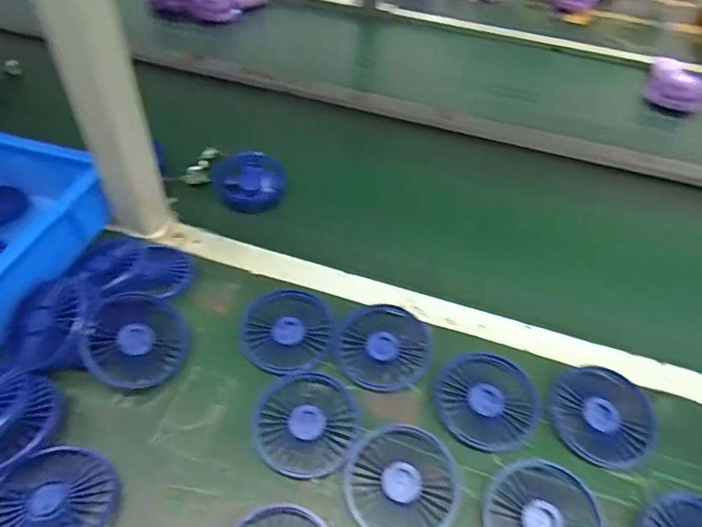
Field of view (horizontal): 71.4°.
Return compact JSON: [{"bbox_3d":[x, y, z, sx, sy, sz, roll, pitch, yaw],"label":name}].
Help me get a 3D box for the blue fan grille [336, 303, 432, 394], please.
[{"bbox_3d":[0.032,0.077,0.466,0.085,0.008,0.084,2,48,-2],"label":"blue fan grille"}]

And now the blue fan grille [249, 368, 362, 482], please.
[{"bbox_3d":[-0.036,0.132,0.416,0.083,0.014,0.087,2,48,-2],"label":"blue fan grille"}]

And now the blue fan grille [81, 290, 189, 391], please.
[{"bbox_3d":[-0.194,0.069,0.448,0.085,0.010,0.088,17,57,-28],"label":"blue fan grille"}]

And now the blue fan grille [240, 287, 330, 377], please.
[{"bbox_3d":[-0.063,0.065,0.476,0.080,0.024,0.089,-14,51,-17],"label":"blue fan grille"}]

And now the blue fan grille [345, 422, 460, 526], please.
[{"bbox_3d":[0.041,0.175,0.392,0.086,0.013,0.086,2,48,-2],"label":"blue fan grille"}]

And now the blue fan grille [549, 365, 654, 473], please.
[{"bbox_3d":[0.222,0.135,0.432,0.086,0.012,0.087,1,56,-1],"label":"blue fan grille"}]

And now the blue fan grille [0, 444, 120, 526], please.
[{"bbox_3d":[-0.226,0.181,0.366,0.086,0.025,0.083,2,48,-2],"label":"blue fan grille"}]

